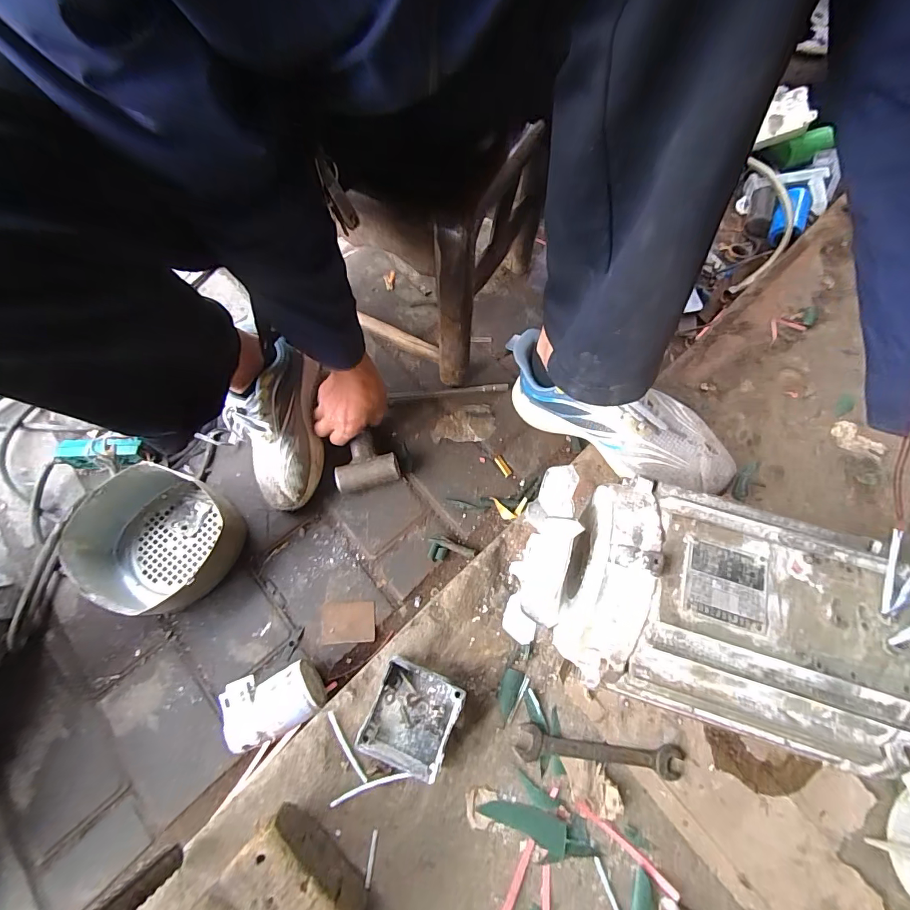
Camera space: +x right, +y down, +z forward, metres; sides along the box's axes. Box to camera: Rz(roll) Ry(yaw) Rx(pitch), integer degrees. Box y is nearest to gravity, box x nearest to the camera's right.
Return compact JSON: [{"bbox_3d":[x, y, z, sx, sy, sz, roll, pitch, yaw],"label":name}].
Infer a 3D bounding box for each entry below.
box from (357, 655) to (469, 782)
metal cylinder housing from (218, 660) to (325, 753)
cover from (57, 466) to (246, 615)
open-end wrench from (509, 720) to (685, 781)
[{"bbox_3d":[-0.037,0.226,0.374,0.072,0.034,0.074,22,70,7],"label":"box"},{"bbox_3d":[-0.219,0.297,0.522,0.105,0.067,0.075,-22,71,-7],"label":"metal cylinder housing"},{"bbox_3d":[-0.399,0.116,0.577,0.174,0.097,0.174,28,73,11],"label":"cover"},{"bbox_3d":[0.127,0.260,0.374,0.144,0.008,0.026,7,69,2],"label":"open-end wrench"}]

